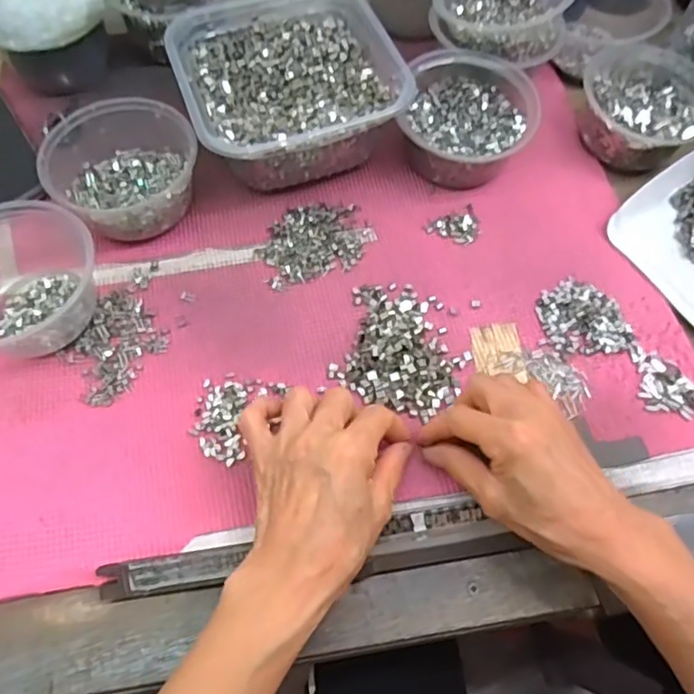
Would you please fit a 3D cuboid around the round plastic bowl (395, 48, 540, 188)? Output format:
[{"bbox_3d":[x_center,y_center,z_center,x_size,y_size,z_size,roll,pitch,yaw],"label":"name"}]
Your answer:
[{"bbox_3d":[0.099,-0.188,0.507,0.103,0.062,0.106,0,61,-1],"label":"round plastic bowl"}]

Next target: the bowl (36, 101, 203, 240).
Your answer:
[{"bbox_3d":[-0.175,-0.137,0.481,0.109,0.056,0.110,0,61,-1],"label":"bowl"}]

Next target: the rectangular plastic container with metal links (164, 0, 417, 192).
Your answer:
[{"bbox_3d":[-0.052,-0.220,0.516,0.170,0.069,0.180,-17,63,-9],"label":"rectangular plastic container with metal links"}]

